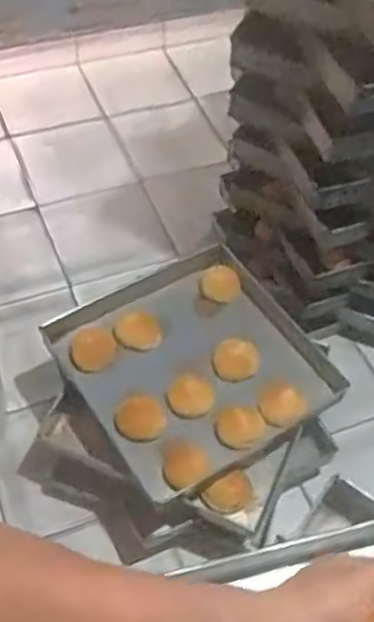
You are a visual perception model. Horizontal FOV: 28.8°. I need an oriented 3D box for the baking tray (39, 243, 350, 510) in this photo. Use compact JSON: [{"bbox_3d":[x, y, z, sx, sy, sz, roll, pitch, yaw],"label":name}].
[{"bbox_3d":[0.009,0.102,1.521,0.458,0.073,0.473,-29,61,-23],"label":"baking tray"}]

